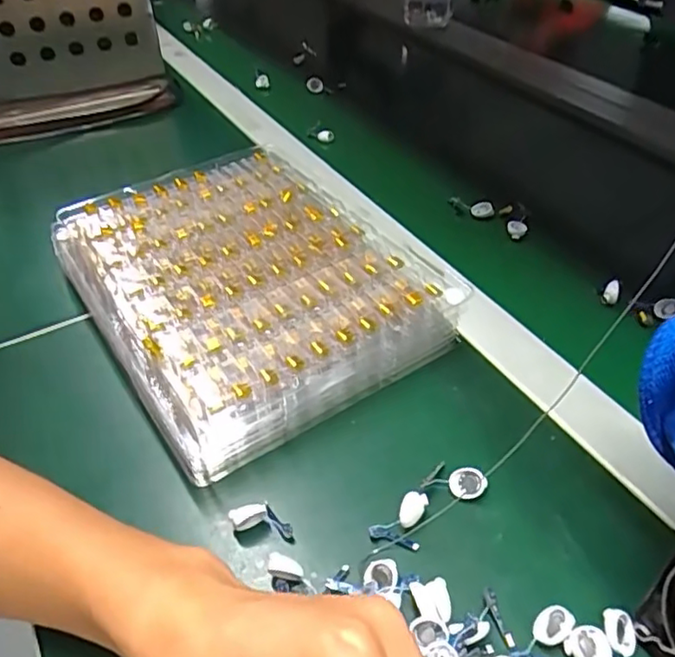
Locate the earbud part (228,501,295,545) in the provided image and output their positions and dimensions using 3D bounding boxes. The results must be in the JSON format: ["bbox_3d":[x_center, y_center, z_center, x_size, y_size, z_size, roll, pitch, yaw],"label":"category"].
[{"bbox_3d":[-0.039,0.102,0.330,0.034,0.016,0.013,8,44,11],"label":"earbud part"}]

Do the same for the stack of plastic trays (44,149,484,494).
[{"bbox_3d":[-0.069,-0.034,0.453,0.205,0.054,0.266,-27,49,-25],"label":"stack of plastic trays"}]

